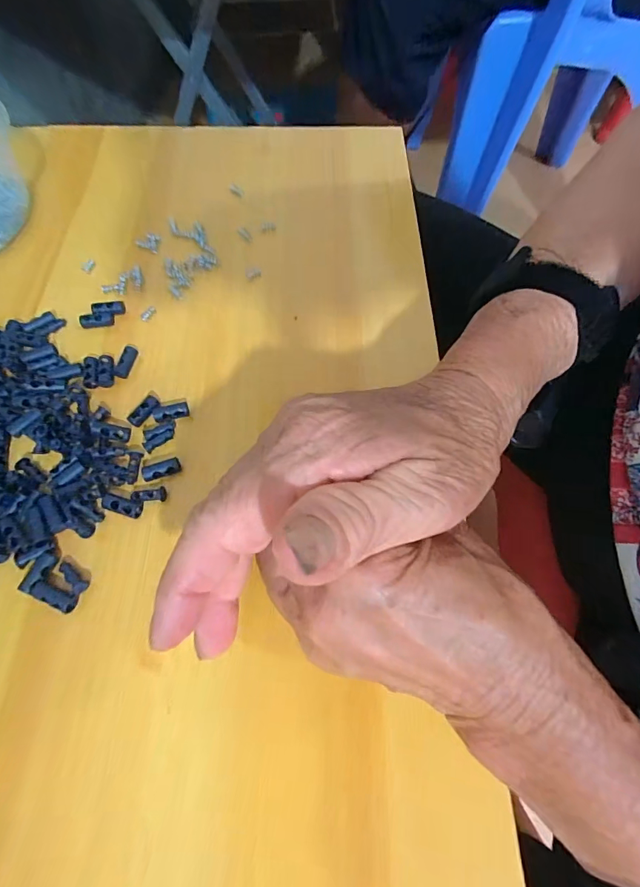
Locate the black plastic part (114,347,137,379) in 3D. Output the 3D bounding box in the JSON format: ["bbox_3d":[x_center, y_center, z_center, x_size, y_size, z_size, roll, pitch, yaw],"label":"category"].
[{"bbox_3d":[-0.110,-0.046,0.239,0.007,0.006,0.018,19,80,7],"label":"black plastic part"}]

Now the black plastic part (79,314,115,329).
[{"bbox_3d":[-0.134,-0.074,0.254,0.020,0.007,0.007,-5,66,-3],"label":"black plastic part"}]

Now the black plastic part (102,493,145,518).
[{"bbox_3d":[-0.095,0.030,0.202,0.019,0.004,0.008,12,66,4],"label":"black plastic part"}]

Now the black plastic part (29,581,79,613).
[{"bbox_3d":[-0.117,0.066,0.182,0.021,0.004,0.007,20,67,8],"label":"black plastic part"}]

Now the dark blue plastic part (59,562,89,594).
[{"bbox_3d":[-0.111,0.060,0.188,0.018,0.005,0.006,35,70,14],"label":"dark blue plastic part"}]

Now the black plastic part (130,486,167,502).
[{"bbox_3d":[-0.084,0.025,0.207,0.017,0.005,0.007,-2,66,-2],"label":"black plastic part"}]

